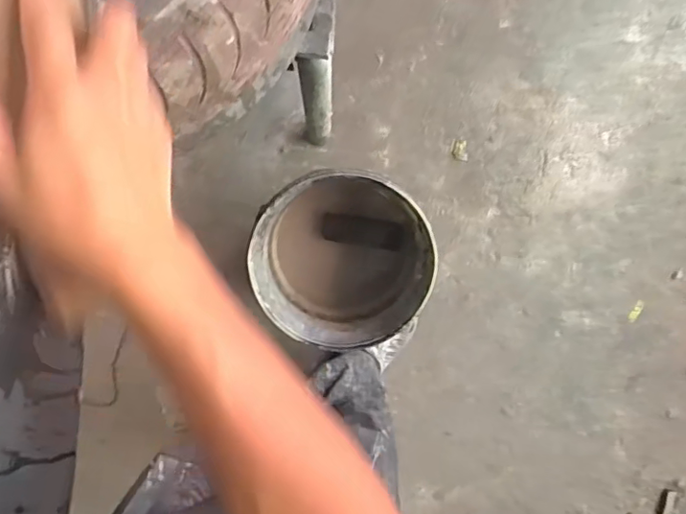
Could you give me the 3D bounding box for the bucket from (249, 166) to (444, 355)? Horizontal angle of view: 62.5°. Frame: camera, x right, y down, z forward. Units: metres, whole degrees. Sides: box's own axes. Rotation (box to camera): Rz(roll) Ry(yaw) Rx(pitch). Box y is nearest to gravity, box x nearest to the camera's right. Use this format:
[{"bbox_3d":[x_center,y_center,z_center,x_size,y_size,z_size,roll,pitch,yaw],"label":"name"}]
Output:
[{"bbox_3d":[-0.004,-0.009,1.113,0.307,0.340,0.306,0,99,-1],"label":"bucket"}]

